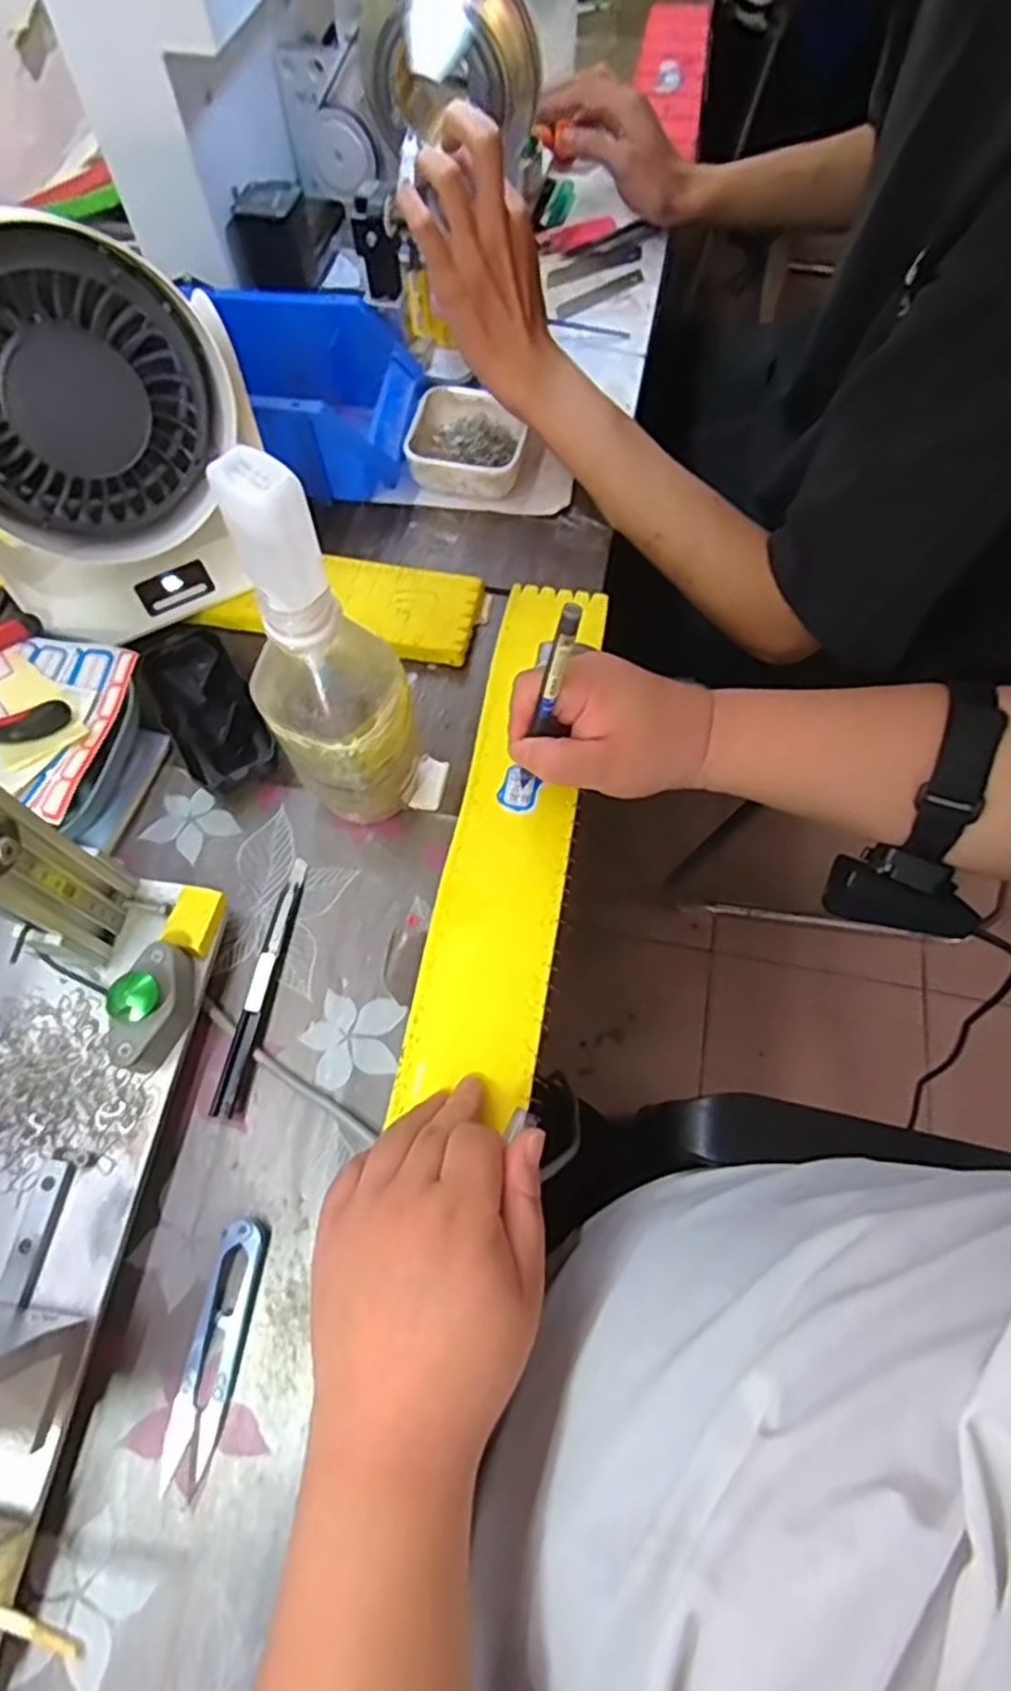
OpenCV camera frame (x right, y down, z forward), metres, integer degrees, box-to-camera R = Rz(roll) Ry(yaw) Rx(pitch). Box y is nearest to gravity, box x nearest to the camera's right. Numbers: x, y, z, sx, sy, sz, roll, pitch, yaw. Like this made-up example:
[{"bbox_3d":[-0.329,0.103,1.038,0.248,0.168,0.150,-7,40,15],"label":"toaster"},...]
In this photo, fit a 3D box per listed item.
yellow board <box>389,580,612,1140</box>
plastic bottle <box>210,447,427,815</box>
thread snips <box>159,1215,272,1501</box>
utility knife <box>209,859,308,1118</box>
[{"bbox_3d":[0.004,-0.017,0.424,0.068,0.009,0.322,8,68,4],"label":"yellow board"},{"bbox_3d":[-0.081,-0.077,0.340,0.068,0.203,0.055,-13,67,-5],"label":"plastic bottle"},{"bbox_3d":[-0.129,0.222,0.332,0.024,0.011,0.101,8,66,4],"label":"thread snips"},{"bbox_3d":[-0.130,0.071,0.397,0.011,0.008,0.139,9,66,4],"label":"utility knife"}]

